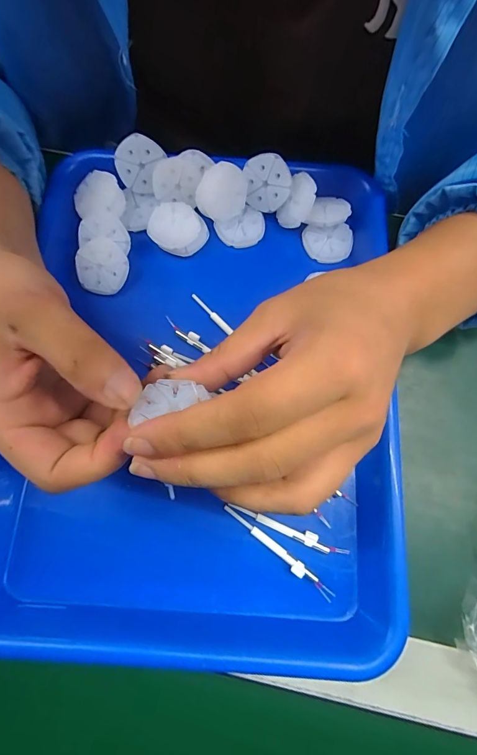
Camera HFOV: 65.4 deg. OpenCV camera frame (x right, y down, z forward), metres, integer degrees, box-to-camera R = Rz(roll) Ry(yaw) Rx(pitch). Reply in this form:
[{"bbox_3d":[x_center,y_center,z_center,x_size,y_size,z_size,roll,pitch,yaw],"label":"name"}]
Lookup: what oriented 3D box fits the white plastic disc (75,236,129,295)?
[{"bbox_3d":[-0.099,-0.080,0.268,0.035,0.005,0.039,1,98,-2],"label":"white plastic disc"}]

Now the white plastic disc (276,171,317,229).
[{"bbox_3d":[0.043,-0.131,0.279,0.024,0.032,0.031,15,74,4],"label":"white plastic disc"}]

